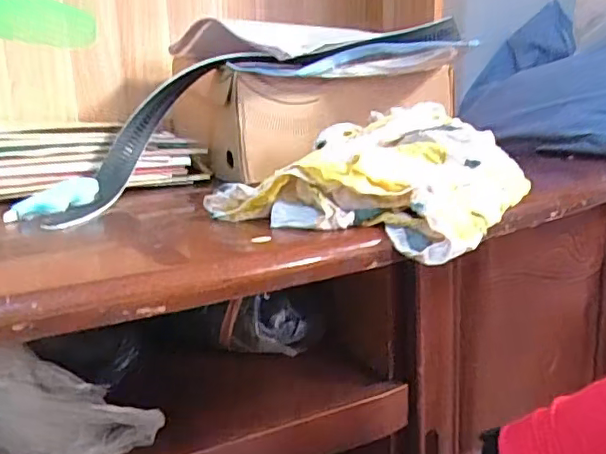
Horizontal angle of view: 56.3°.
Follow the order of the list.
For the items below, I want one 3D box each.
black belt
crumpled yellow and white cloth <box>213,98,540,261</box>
[{"bbox_3d":[-0.071,-0.152,0.679,0.544,0.112,0.045,-23,14,0],"label":"black belt"},{"bbox_3d":[0.080,-0.055,0.547,0.240,0.091,0.271,4,15,29],"label":"crumpled yellow and white cloth"}]

